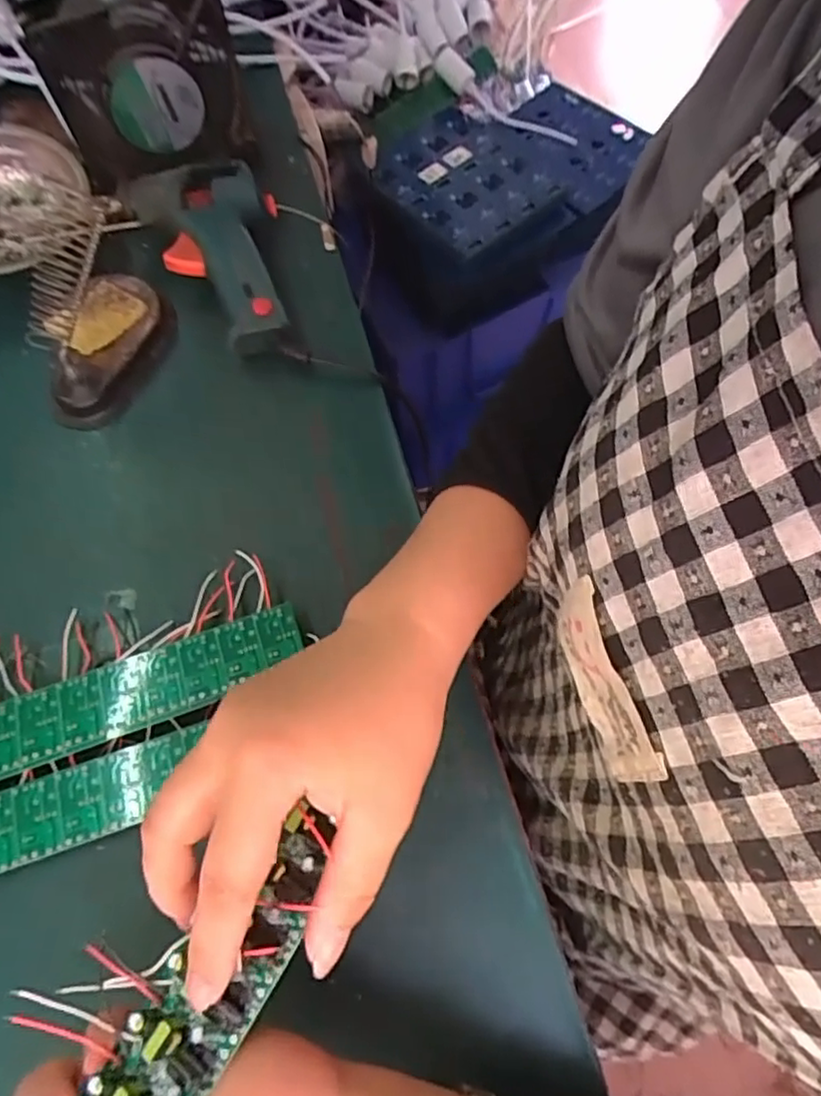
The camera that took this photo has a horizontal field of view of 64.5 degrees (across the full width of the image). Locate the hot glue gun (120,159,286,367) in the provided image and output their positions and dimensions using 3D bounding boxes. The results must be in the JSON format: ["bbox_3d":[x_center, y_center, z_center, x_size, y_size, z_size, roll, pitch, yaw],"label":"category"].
[{"bbox_3d":[-0.118,-0.194,0.428,0.081,0.039,0.146,-28,67,-11],"label":"hot glue gun"}]

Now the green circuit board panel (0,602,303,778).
[{"bbox_3d":[-0.152,0.079,0.328,0.198,0.019,0.038,-19,66,-8],"label":"green circuit board panel"}]

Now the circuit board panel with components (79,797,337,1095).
[{"bbox_3d":[-0.084,0.173,0.212,0.037,0.022,0.186,33,70,14],"label":"circuit board panel with components"}]

